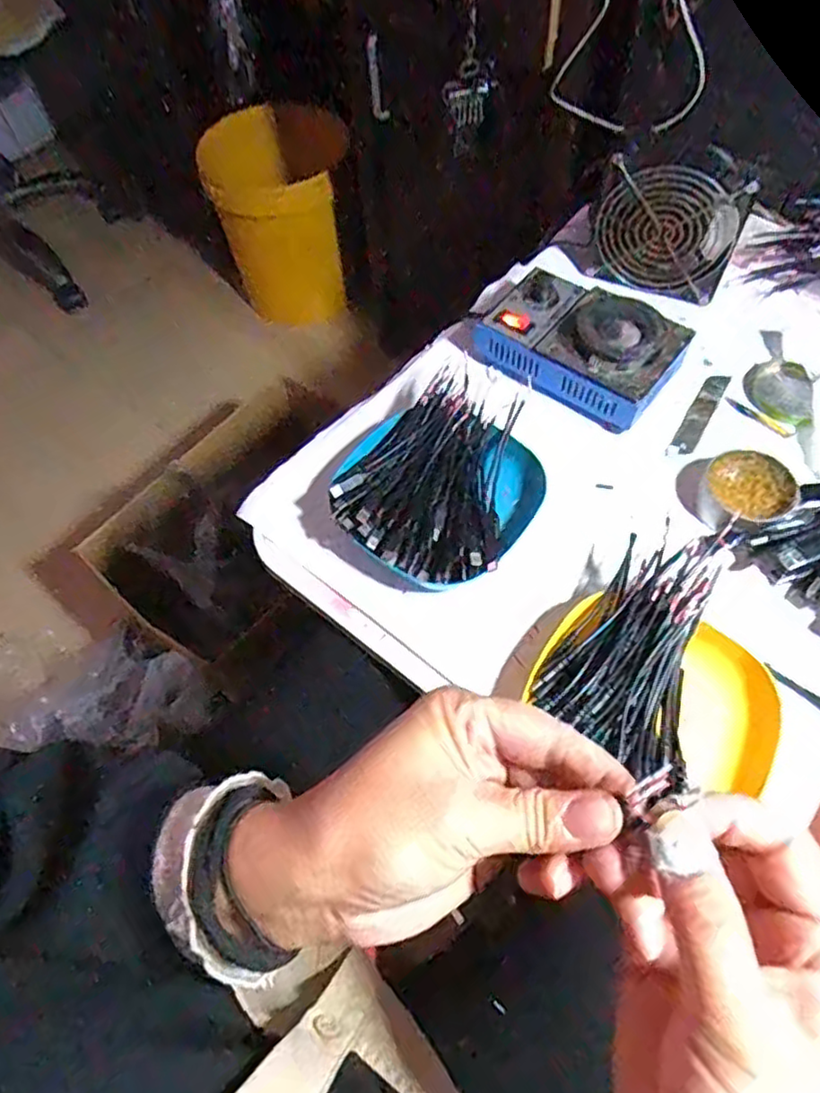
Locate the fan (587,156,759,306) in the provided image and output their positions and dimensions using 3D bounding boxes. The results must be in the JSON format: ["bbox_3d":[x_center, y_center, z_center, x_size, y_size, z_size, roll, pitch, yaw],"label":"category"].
[{"bbox_3d":[0.221,-0.272,0.579,0.111,0.100,0.034,20,64,14],"label":"fan"}]

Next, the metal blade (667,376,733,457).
[{"bbox_3d":[0.237,-0.108,0.549,0.020,0.004,0.097,28,66,17],"label":"metal blade"}]

